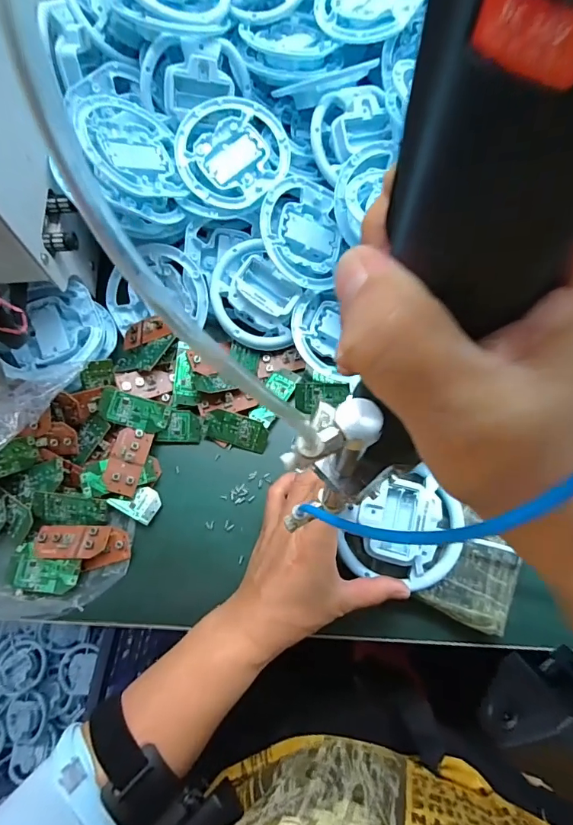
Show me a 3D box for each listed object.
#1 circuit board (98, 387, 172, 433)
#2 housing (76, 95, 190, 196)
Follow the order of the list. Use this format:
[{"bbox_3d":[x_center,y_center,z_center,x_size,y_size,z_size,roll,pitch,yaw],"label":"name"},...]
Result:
[{"bbox_3d":[-0.137,-0.001,0.398,0.060,0.005,0.029,17,79,-19],"label":"circuit board"},{"bbox_3d":[-0.139,-0.239,0.393,0.092,0.009,0.100,20,59,-36],"label":"housing"}]

